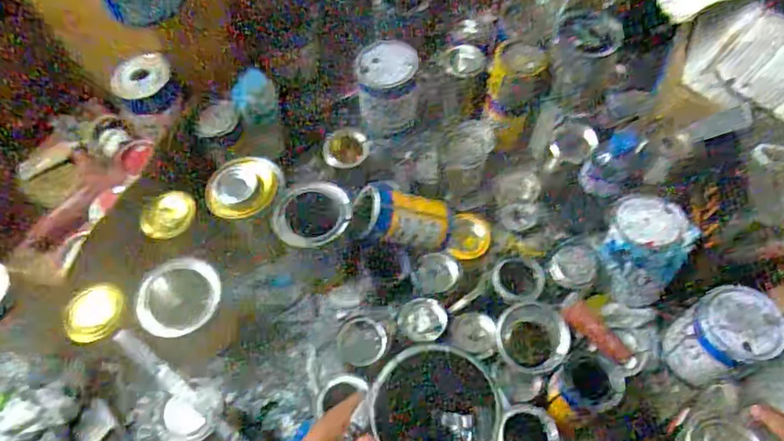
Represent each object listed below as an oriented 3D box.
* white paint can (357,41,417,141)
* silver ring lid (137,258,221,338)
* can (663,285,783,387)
[{"bbox_3d":[-0.007,-0.221,0.990,0.107,0.138,0.103,-5,58,-1],"label":"white paint can"},{"bbox_3d":[-0.285,0.101,0.758,0.107,0.024,0.095,-33,85,-9],"label":"silver ring lid"},{"bbox_3d":[0.462,0.164,0.788,0.112,0.121,0.104,-17,59,-9],"label":"can"}]

